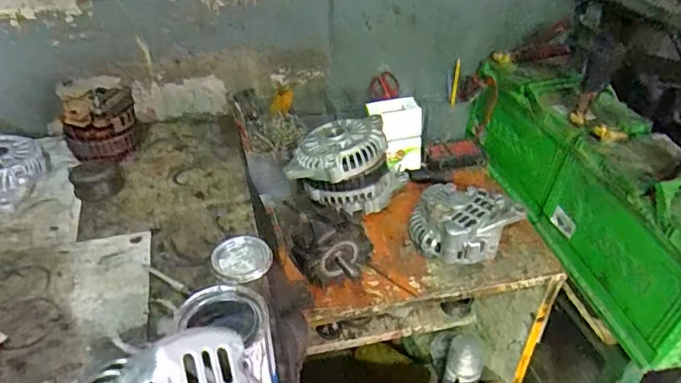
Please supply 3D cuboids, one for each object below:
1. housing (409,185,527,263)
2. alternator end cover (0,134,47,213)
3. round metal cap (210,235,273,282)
[{"bbox_3d":[0.189,0.047,0.802,0.163,0.059,0.115,8,38,9],"label":"housing"},{"bbox_3d":[-0.506,-0.035,0.792,0.116,0.042,0.158,-18,41,-24],"label":"alternator end cover"},{"bbox_3d":[-0.126,0.085,0.676,0.072,0.012,0.074,1,37,0],"label":"round metal cap"}]

